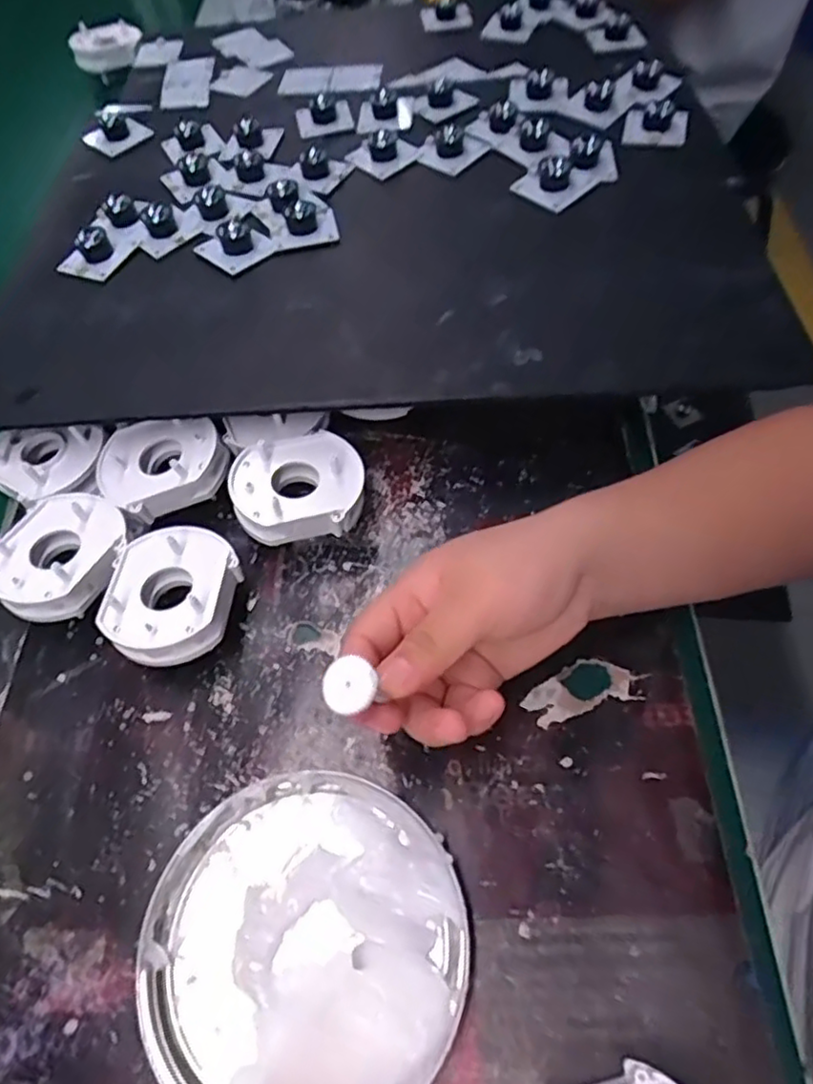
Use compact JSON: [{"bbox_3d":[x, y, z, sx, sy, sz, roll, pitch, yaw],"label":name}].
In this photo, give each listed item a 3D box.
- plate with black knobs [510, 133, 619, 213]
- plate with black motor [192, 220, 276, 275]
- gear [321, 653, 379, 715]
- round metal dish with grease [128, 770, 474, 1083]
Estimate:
[{"bbox_3d":[0.111,-0.255,0.449,0.067,0.024,0.037,-36,62,-18],"label":"plate with black knobs"},{"bbox_3d":[-0.114,-0.201,0.432,0.047,0.015,0.042,37,68,24],"label":"plate with black motor"},{"bbox_3d":[-0.020,0.051,0.233,0.018,0.008,0.018,-7,70,19],"label":"gear"},{"bbox_3d":[-0.042,0.160,0.264,0.129,0.020,0.124,-2,58,4],"label":"round metal dish with grease"}]

